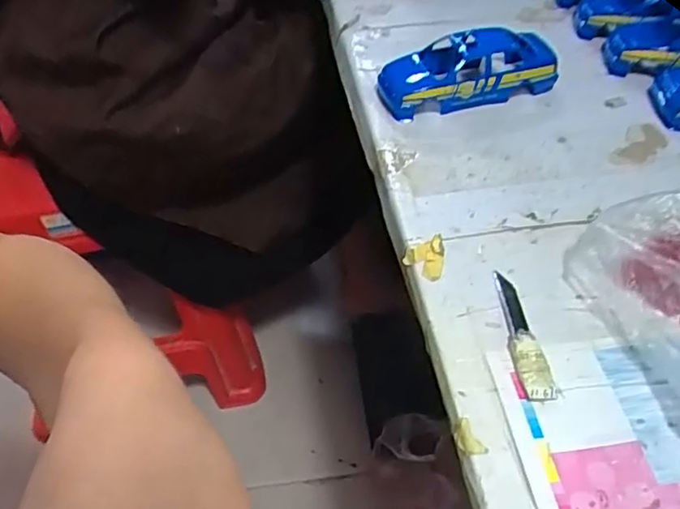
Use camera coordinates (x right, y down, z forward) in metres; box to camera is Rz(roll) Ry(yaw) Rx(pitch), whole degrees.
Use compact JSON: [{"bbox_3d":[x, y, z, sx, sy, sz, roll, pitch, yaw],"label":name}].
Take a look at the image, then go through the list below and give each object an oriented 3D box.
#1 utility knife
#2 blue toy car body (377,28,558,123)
[{"bbox_3d":[0.094,0.041,0.318,0.016,0.005,0.080,-3,48,-2],"label":"utility knife"},{"bbox_3d":[0.095,-0.143,0.467,0.138,0.039,0.060,-18,50,-15],"label":"blue toy car body"}]

